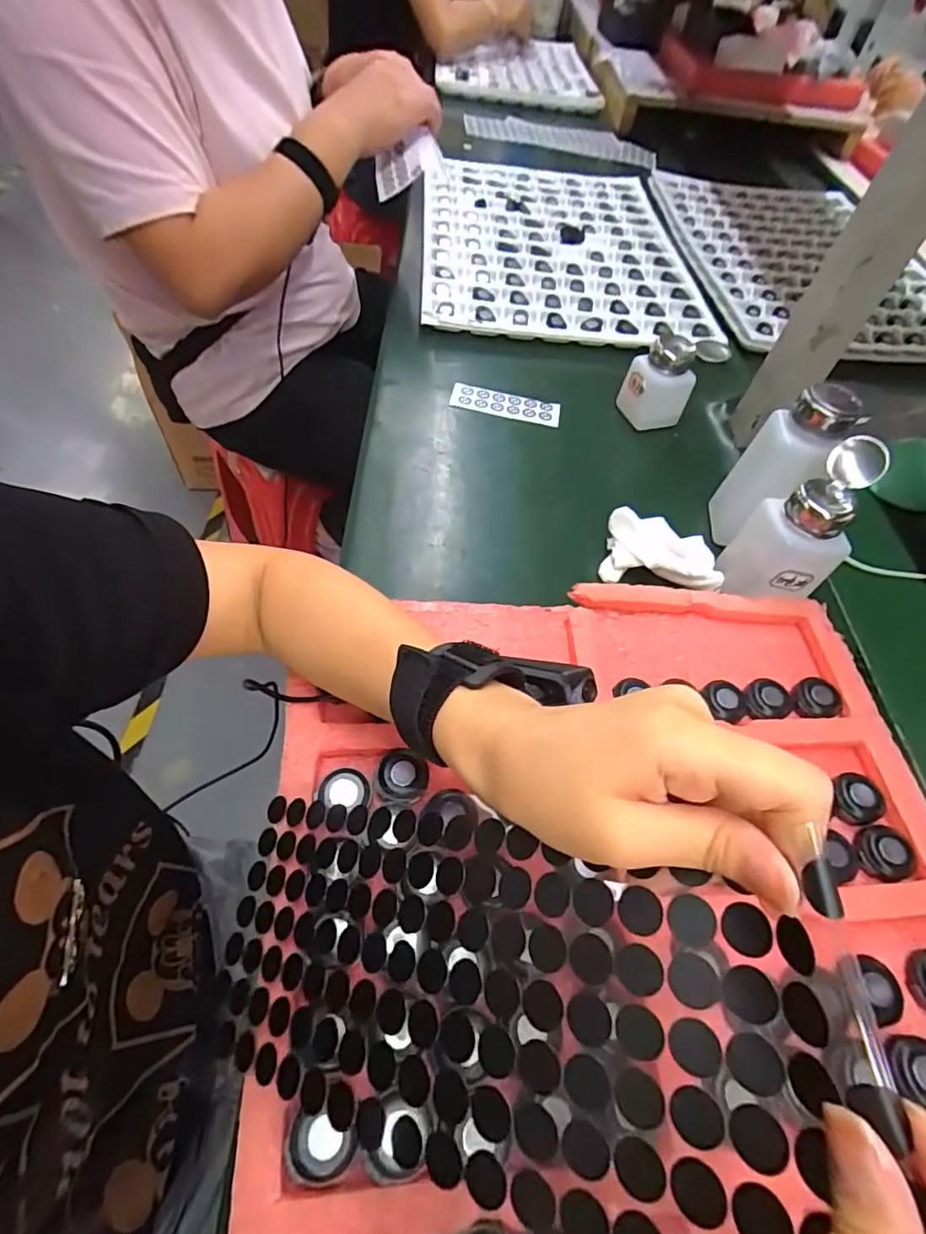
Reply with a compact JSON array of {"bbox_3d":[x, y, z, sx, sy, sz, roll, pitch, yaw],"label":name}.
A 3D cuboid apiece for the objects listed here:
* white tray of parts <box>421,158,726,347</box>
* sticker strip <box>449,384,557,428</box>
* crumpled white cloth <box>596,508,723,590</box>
[{"bbox_3d":[0.124,-0.518,0.746,0.347,0.031,0.484,1,57,-4],"label":"white tray of parts"},{"bbox_3d":[0.043,-0.216,0.554,0.110,0.007,0.035,10,69,0],"label":"sticker strip"},{"bbox_3d":[0.159,-0.054,0.435,0.092,0.042,0.056,8,56,1],"label":"crumpled white cloth"}]

